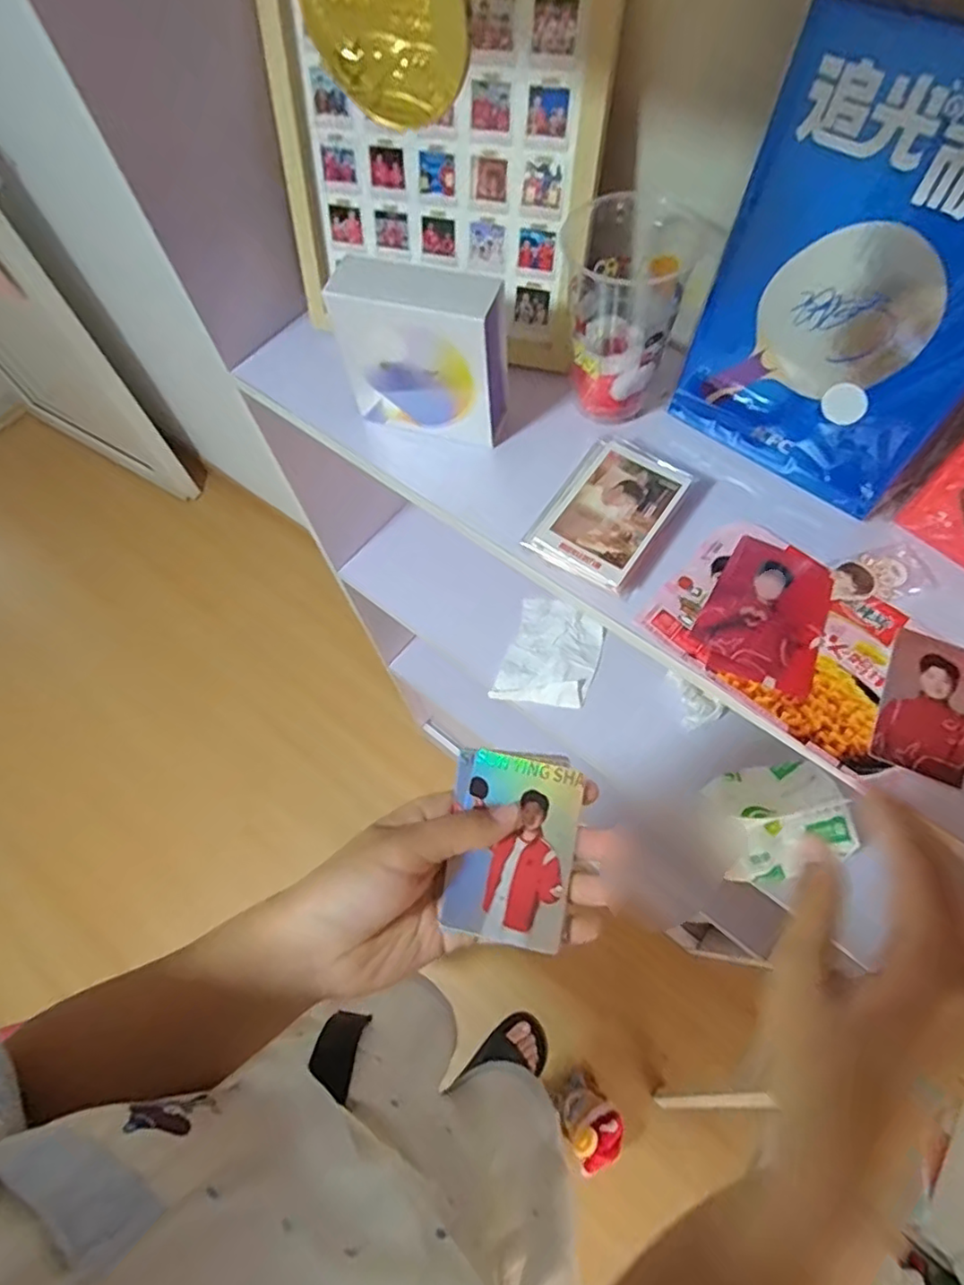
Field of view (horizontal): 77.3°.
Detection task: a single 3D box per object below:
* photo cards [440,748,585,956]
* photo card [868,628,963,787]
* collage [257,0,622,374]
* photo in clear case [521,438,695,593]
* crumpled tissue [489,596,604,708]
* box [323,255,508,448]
[{"bbox_3d":[0.015,0.104,0.312,0.064,0.007,0.093,8,71,3],"label":"photo cards"},{"bbox_3d":[0.270,0.038,0.357,0.058,0.004,0.090,24,68,14],"label":"photo card"},{"bbox_3d":[-0.035,-0.318,0.416,0.224,0.219,0.038,15,48,10],"label":"collage"},{"bbox_3d":[0.087,-0.092,0.413,0.073,0.016,0.108,32,70,17],"label":"photo in clear case"},{"bbox_3d":[0.086,0.014,0.738,0.107,0.015,0.140,16,67,11],"label":"crumpled tissue"},{"bbox_3d":[-0.042,-0.203,0.423,0.114,0.119,0.043,13,66,9],"label":"box"}]

